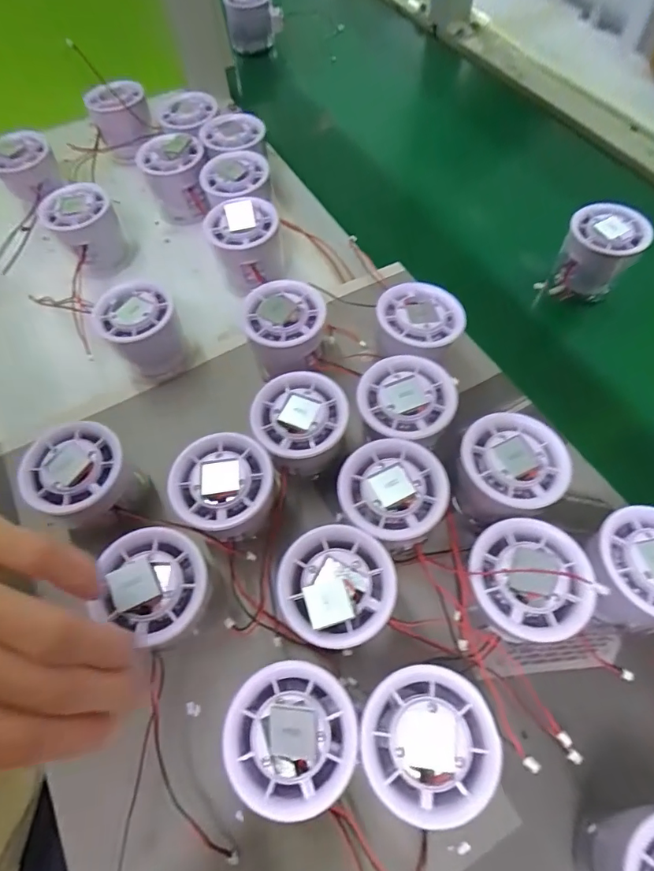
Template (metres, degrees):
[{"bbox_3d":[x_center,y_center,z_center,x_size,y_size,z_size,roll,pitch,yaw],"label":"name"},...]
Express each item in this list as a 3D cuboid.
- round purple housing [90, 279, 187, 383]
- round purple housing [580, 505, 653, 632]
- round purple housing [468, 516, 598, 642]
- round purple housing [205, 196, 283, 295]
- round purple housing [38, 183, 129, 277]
[{"bbox_3d":[-0.133,-0.073,0.349,0.052,0.055,0.052,-1,61,1],"label":"round purple housing"},{"bbox_3d":[0.164,0.075,0.254,0.055,0.053,0.055,-1,61,1],"label":"round purple housing"},{"bbox_3d":[0.099,0.081,0.251,0.058,0.056,0.057,-1,61,1],"label":"round purple housing"},{"bbox_3d":[-0.066,-0.153,0.382,0.057,0.059,0.057,-6,61,-2],"label":"round purple housing"},{"bbox_3d":[-0.203,-0.172,0.405,0.056,0.061,0.053,-28,64,-14],"label":"round purple housing"}]

